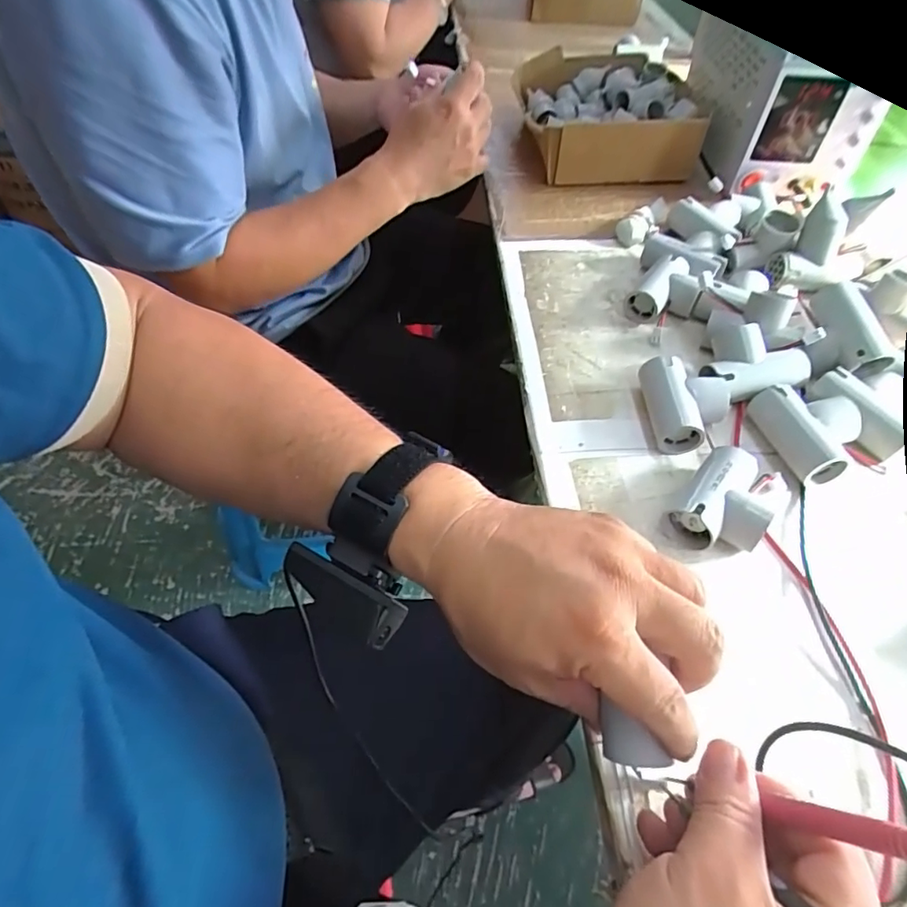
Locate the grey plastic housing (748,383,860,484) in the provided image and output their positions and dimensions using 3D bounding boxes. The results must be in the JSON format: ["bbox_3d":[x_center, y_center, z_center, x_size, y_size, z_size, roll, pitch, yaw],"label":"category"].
[{"bbox_3d":[0.267,-0.017,0.410,0.057,0.034,0.076,-8,52,-7],"label":"grey plastic housing"}]

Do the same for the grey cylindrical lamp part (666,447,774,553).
[{"bbox_3d":[0.183,0.036,0.368,0.058,0.037,0.073,35,59,24],"label":"grey cylindrical lamp part"}]

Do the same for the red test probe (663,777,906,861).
[{"bbox_3d":[0.135,0.142,0.215,0.009,0.128,0.010,45,57,-11],"label":"red test probe"}]

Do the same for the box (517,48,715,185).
[{"bbox_3d":[0.197,-0.449,0.730,0.217,0.069,0.269,0,51,0],"label":"box"}]

